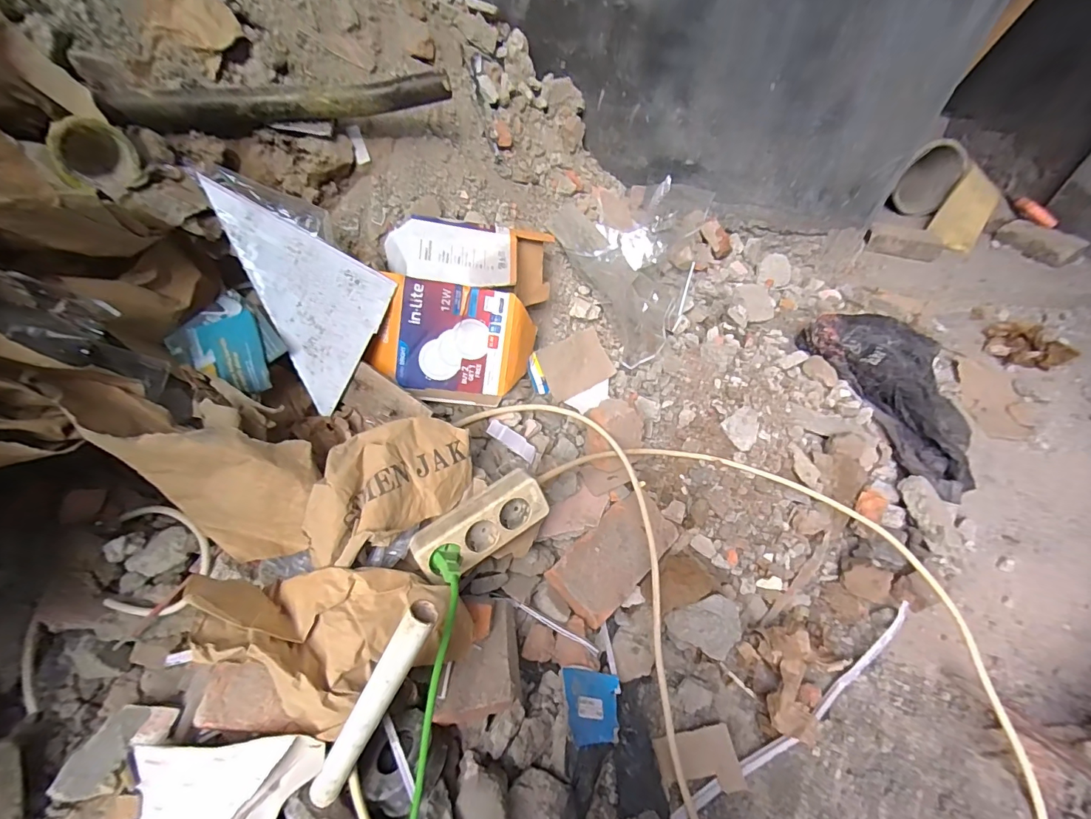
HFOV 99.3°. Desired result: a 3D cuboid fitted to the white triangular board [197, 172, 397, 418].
[{"bbox_3d":[-0.322,-0.130,0.564,0.217,0.014,0.181,28,82,-21],"label":"white triangular board"}]

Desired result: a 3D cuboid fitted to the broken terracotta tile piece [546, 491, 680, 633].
[{"bbox_3d":[0.103,0.204,0.659,0.199,0.042,0.093,-34,58,-32],"label":"broken terracotta tile piece"}]

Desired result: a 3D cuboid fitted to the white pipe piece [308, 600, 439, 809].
[{"bbox_3d":[-0.154,0.265,0.402,0.025,0.243,0.026,37,18,26],"label":"white pipe piece"}]

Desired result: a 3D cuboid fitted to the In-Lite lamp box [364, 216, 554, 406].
[{"bbox_3d":[-0.131,-0.131,0.675,0.270,0.284,0.071,3,8,-17],"label":"In-Lite lamp box"}]

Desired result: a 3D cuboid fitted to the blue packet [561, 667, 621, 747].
[{"bbox_3d":[0.057,0.354,0.556,0.086,0.011,0.077,24,45,-35],"label":"blue packet"}]

